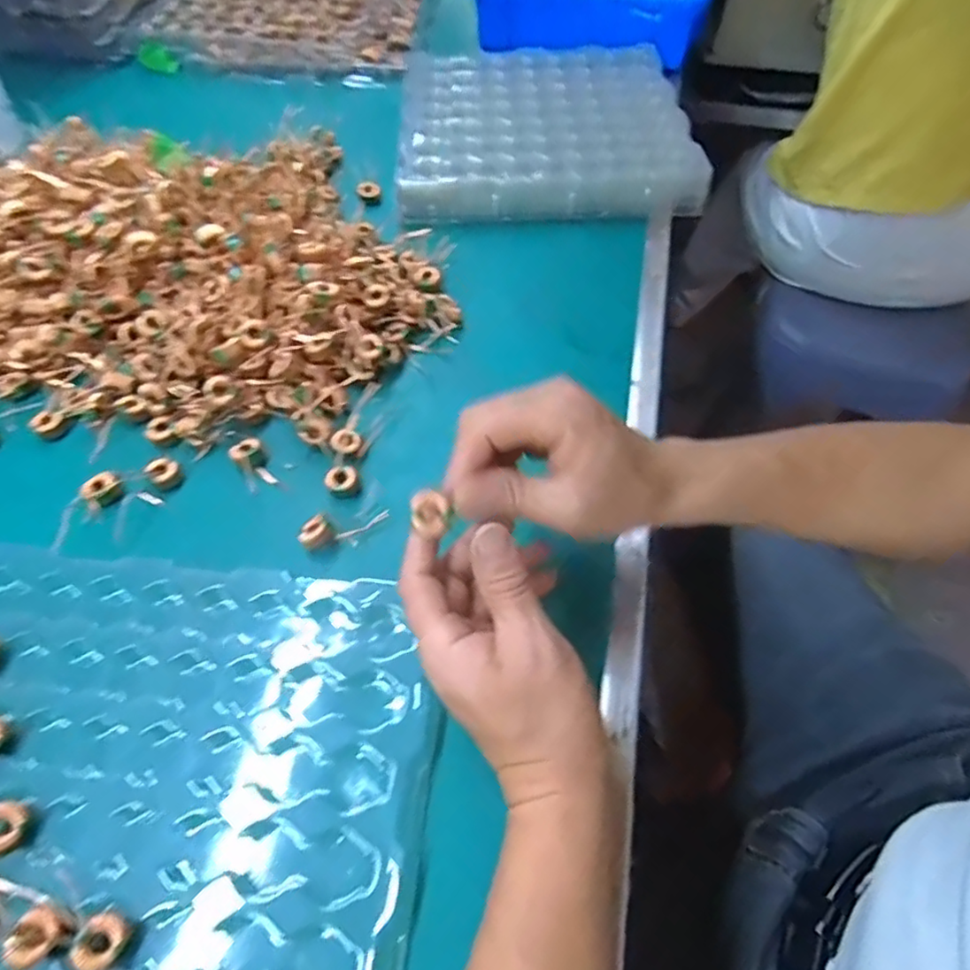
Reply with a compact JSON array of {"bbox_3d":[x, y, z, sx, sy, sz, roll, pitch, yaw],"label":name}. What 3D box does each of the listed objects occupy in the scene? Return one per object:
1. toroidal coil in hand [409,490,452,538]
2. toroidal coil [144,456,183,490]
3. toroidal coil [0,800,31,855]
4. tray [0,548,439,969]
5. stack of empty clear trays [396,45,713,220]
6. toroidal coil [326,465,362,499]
[{"bbox_3d":[-0.025,0.011,0.291,0.019,0.017,0.009,16,15,-1],"label":"toroidal coil in hand"},{"bbox_3d":[-0.215,-0.008,0.411,0.023,0.007,0.019,40,64,23],"label":"toroidal coil"},{"bbox_3d":[-0.228,0.162,0.290,0.022,0.008,0.022,0,56,-1],"label":"toroidal coil"},{"bbox_3d":[-0.171,0.165,0.284,0.272,0.026,0.283,6,56,3],"label":"tray"},{"bbox_3d":[0.055,-0.379,0.638,0.282,0.038,0.283,-2,56,-2],"label":"stack of empty clear trays"},{"bbox_3d":[-0.095,-0.003,0.412,0.022,0.013,0.020,0,56,-1],"label":"toroidal coil"}]

